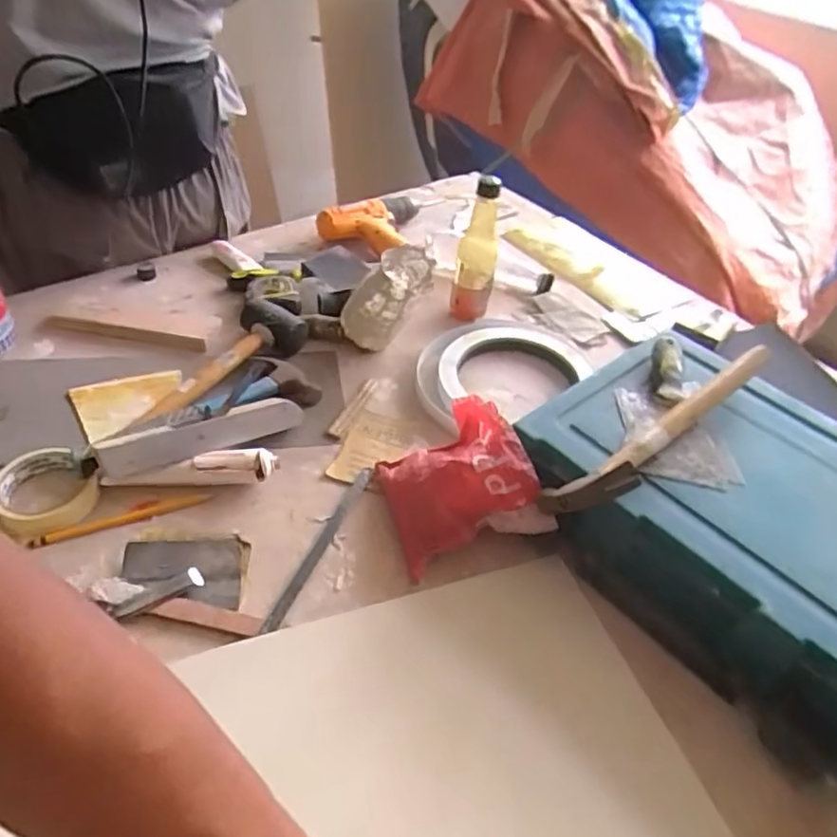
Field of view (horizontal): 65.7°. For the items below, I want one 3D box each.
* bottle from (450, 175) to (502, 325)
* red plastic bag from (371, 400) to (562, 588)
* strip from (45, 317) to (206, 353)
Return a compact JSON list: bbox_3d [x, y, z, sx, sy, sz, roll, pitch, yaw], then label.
[{"bbox_3d":[0.080,-0.224,0.876,0.056,0.192,0.063,8,43,1],"label":"bottle"},{"bbox_3d":[0.038,0.062,0.649,0.136,0.095,0.153,-9,45,-16],"label":"red plastic bag"},{"bbox_3d":[-0.373,-0.109,0.824,0.200,0.009,0.022,9,43,2],"label":"strip"}]

